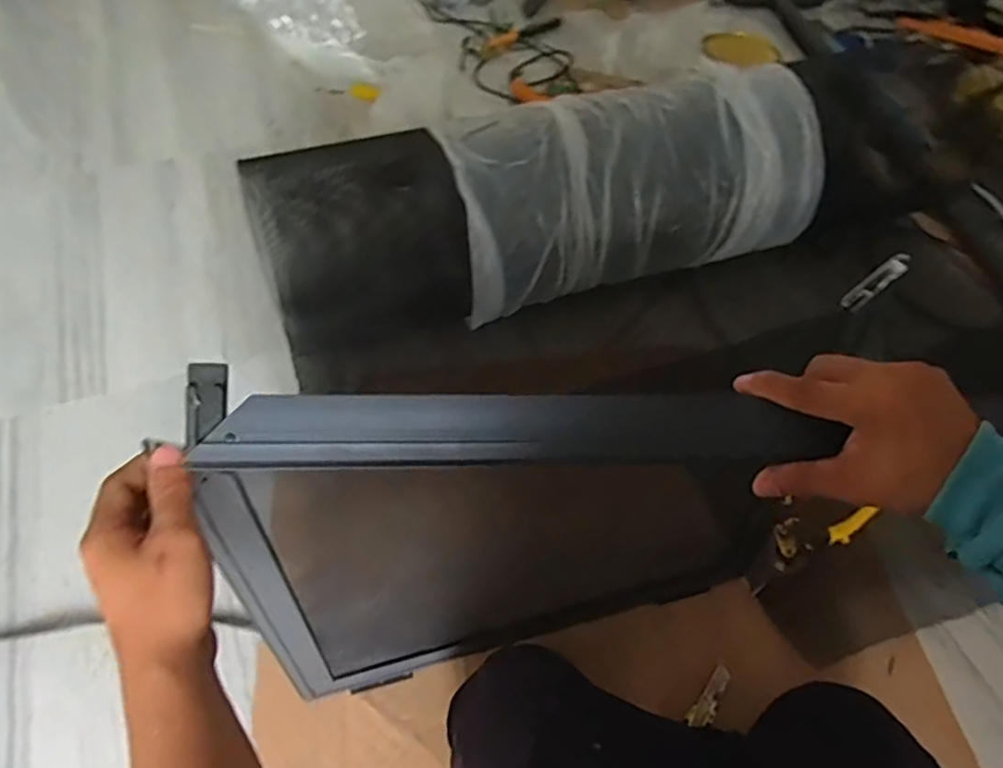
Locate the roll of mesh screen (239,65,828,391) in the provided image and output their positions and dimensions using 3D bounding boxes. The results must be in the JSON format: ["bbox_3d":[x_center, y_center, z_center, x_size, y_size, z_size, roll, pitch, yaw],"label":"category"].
[{"bbox_3d":[0.074,-0.256,1.073,0.921,0.289,0.348,-15,53,3],"label":"roll of mesh screen"}]

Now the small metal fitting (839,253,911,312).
[{"bbox_3d":[0.311,-0.084,0.560,0.059,0.014,0.018,-43,56,16],"label":"small metal fitting"}]

